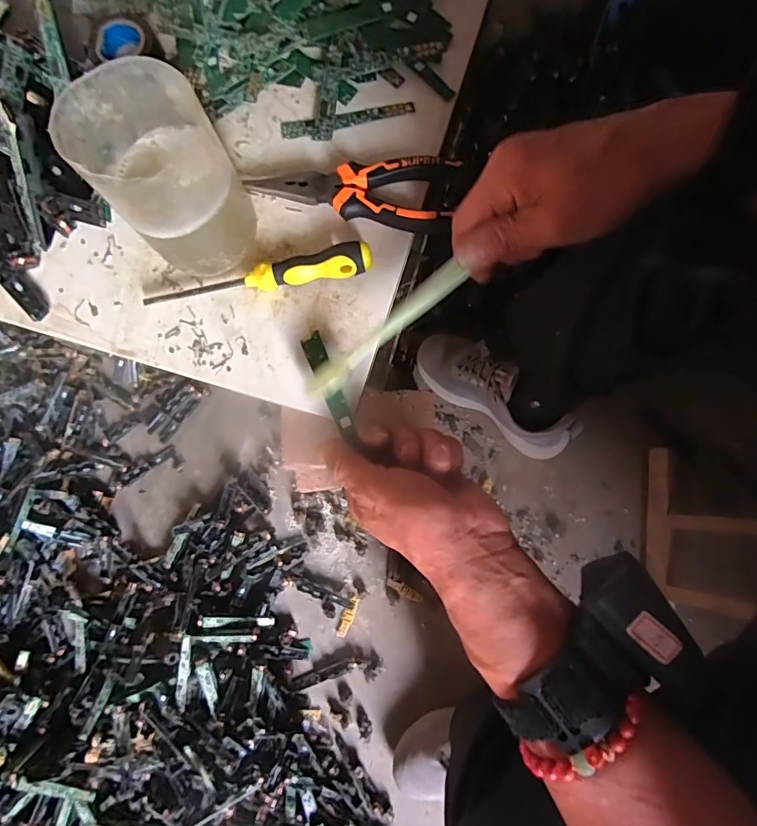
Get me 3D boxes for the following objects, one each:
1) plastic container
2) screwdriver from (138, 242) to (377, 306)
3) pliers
[{"bbox_3d":[-0.124,-0.140,0.280,0.078,0.087,0.074,-1,78,4],"label":"plastic container"},{"bbox_3d":[-0.082,-0.095,0.317,0.153,0.021,0.022,-7,78,3],"label":"screwdriver"},{"bbox_3d":[-0.016,-0.161,0.326,0.147,0.018,0.047,12,80,7],"label":"pliers"}]

